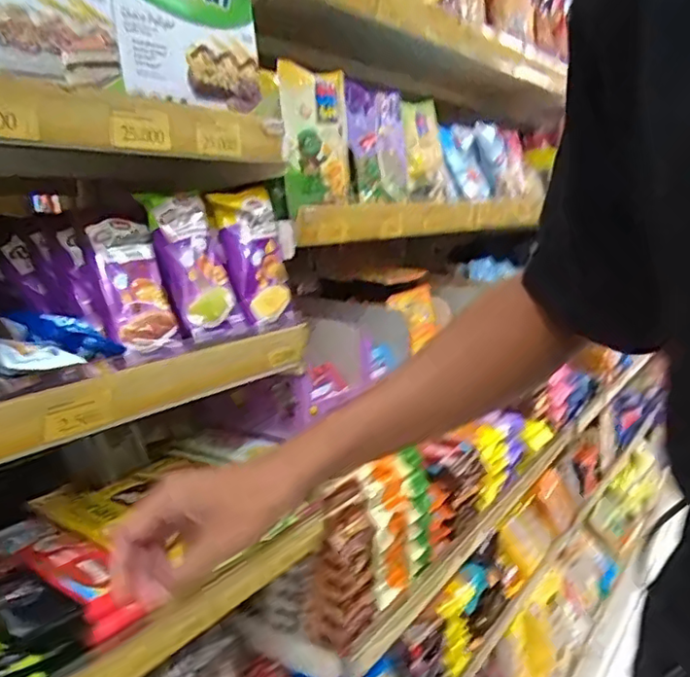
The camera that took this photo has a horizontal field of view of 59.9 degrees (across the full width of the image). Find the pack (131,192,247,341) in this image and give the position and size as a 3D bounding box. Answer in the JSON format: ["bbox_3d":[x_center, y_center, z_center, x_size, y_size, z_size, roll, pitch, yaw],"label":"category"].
[{"bbox_3d":[-0.137,-0.067,0.542,0.020,0.136,0.061,-20,-1,38],"label":"pack"}]

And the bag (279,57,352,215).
[{"bbox_3d":[-0.030,-0.210,0.630,0.031,0.135,0.103,1,12,23],"label":"bag"}]

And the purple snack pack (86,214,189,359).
[{"bbox_3d":[-0.177,-0.042,0.509,0.018,0.121,0.051,-25,-6,43],"label":"purple snack pack"}]

